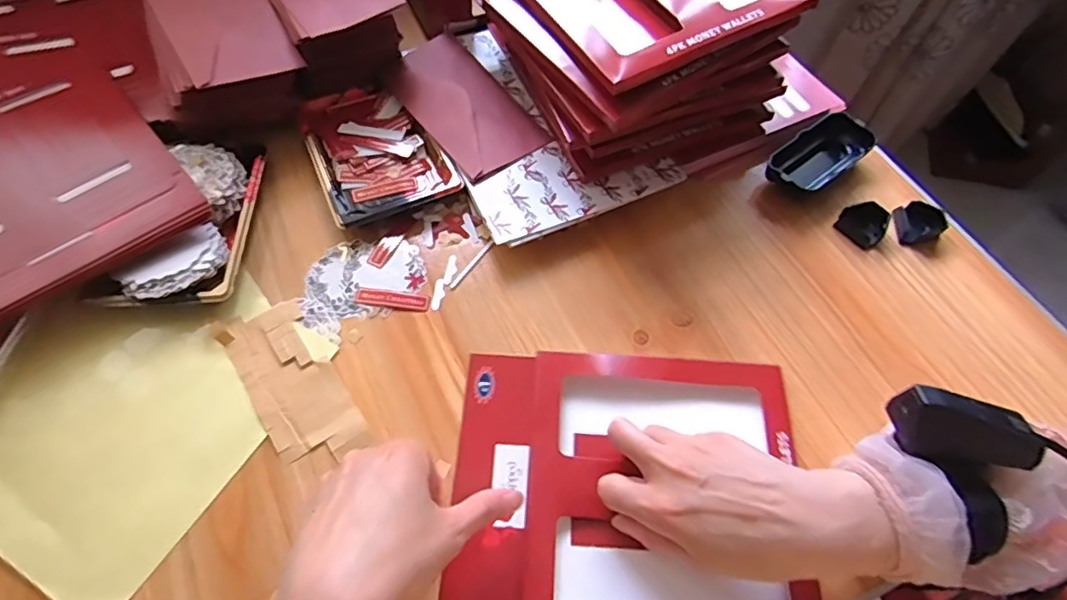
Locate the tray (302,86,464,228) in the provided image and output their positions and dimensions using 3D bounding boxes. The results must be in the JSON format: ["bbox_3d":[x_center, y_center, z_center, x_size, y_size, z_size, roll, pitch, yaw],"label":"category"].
[{"bbox_3d":[-0.147,-0.138,0.528,0.110,0.023,0.156,-22,64,-14],"label":"tray"}]

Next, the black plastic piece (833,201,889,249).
[{"bbox_3d":[0.291,-0.069,0.500,0.037,0.017,0.038,-40,69,-22],"label":"black plastic piece"}]

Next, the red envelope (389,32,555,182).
[{"bbox_3d":[-0.069,-0.193,0.545,0.093,0.013,0.178,-32,67,-19],"label":"red envelope"}]

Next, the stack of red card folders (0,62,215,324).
[{"bbox_3d":[-0.420,-0.099,0.465,0.203,0.023,0.245,-38,68,-23],"label":"stack of red card folders"}]

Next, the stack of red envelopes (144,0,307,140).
[{"bbox_3d":[-0.286,-0.242,0.525,0.113,0.065,0.204,-20,63,-13],"label":"stack of red envelopes"}]

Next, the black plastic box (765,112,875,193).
[{"bbox_3d":[0.265,-0.135,0.529,0.115,0.029,0.054,-33,67,-19],"label":"black plastic box"}]

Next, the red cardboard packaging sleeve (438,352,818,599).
[{"bbox_3d":[0.062,0.128,0.383,0.229,0.022,0.194,3,60,0],"label":"red cardboard packaging sleeve"}]

